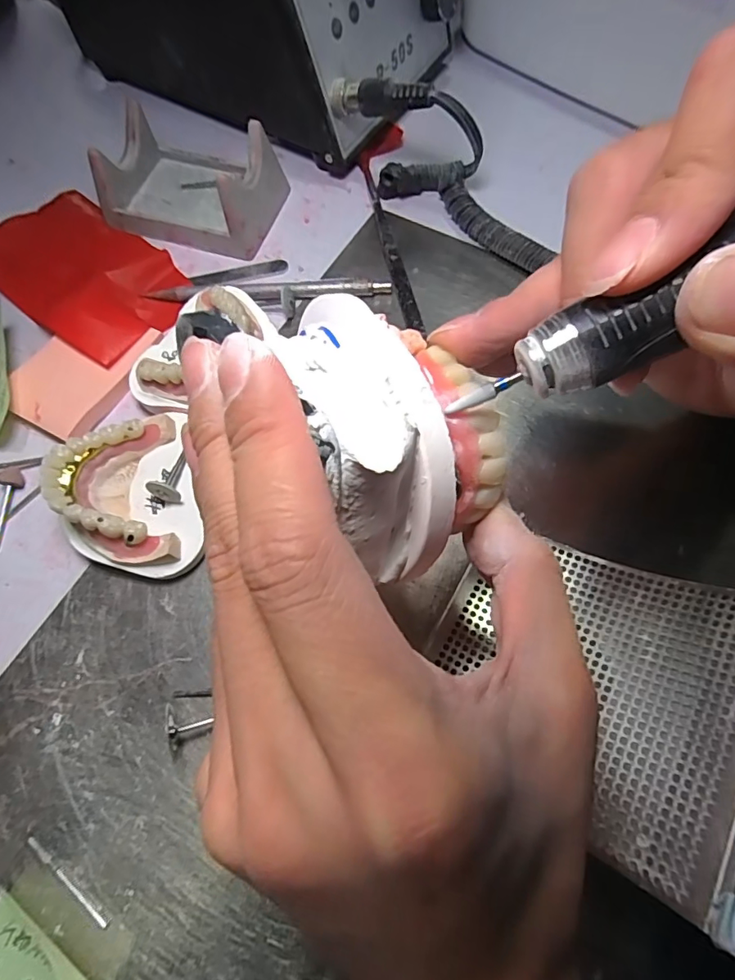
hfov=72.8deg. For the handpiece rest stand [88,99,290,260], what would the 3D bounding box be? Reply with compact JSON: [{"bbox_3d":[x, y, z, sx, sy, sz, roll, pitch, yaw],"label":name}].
[{"bbox_3d":[-0.104,-0.185,0.297,0.095,0.042,0.065,16,69,8],"label":"handpiece rest stand"}]

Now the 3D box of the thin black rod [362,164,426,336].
[{"bbox_3d":[0.011,-0.146,0.295,0.009,0.009,0.143,-12,68,-4],"label":"thin black rod"}]

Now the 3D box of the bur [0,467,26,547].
[{"bbox_3d":[-0.175,0.009,0.240,0.009,0.006,0.041,2,68,2],"label":"bur"}]

